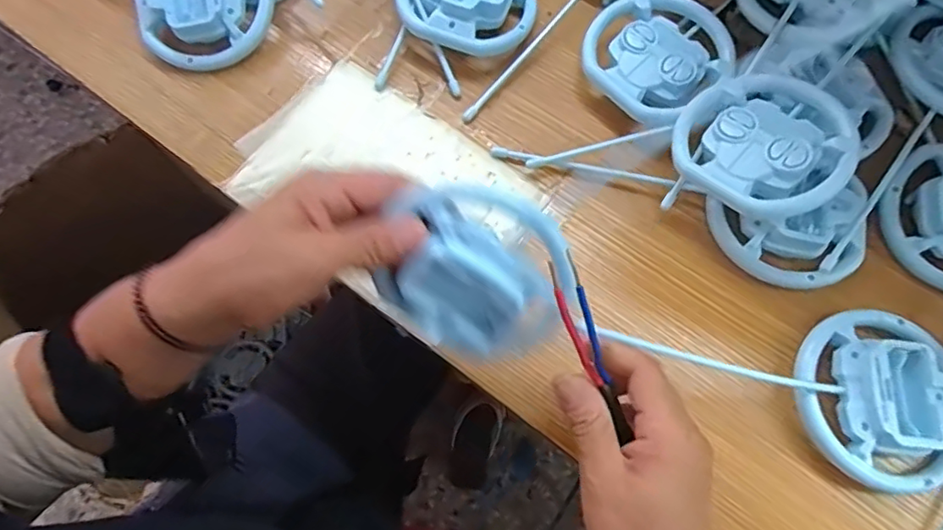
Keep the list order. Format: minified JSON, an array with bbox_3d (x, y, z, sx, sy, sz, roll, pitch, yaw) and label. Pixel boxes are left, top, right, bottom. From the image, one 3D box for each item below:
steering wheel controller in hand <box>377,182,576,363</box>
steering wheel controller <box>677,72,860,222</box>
[{"bbox_3d":[0.003,0.007,0.296,0.097,0.033,0.095,20,113,-4],"label":"steering wheel controller in hand"},{"bbox_3d":[0.186,-0.081,0.382,0.098,0.040,0.103,0,71,0],"label":"steering wheel controller"}]

